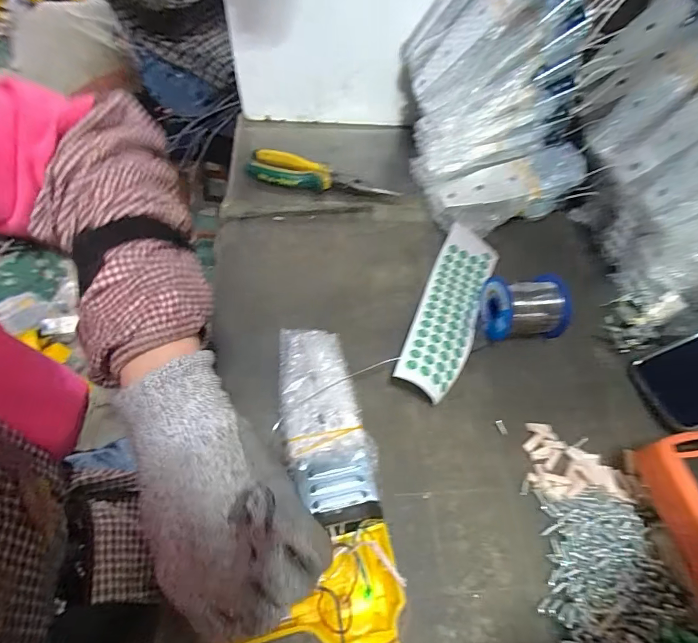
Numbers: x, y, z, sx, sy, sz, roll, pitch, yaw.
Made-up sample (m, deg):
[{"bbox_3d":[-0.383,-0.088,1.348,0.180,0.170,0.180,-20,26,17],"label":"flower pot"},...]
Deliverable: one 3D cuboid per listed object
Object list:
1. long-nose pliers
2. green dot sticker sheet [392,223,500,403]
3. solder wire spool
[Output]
[{"bbox_3d":[-0.035,-0.194,0.519,0.192,0.019,0.047,8,57,1],"label":"long-nose pliers"},{"bbox_3d":[0.106,-0.015,0.407,0.058,0.032,0.211,22,58,10],"label":"green dot sticker sheet"},{"bbox_3d":[0.175,-0.011,0.395,0.079,0.054,0.057,-1,57,-5],"label":"solder wire spool"}]

